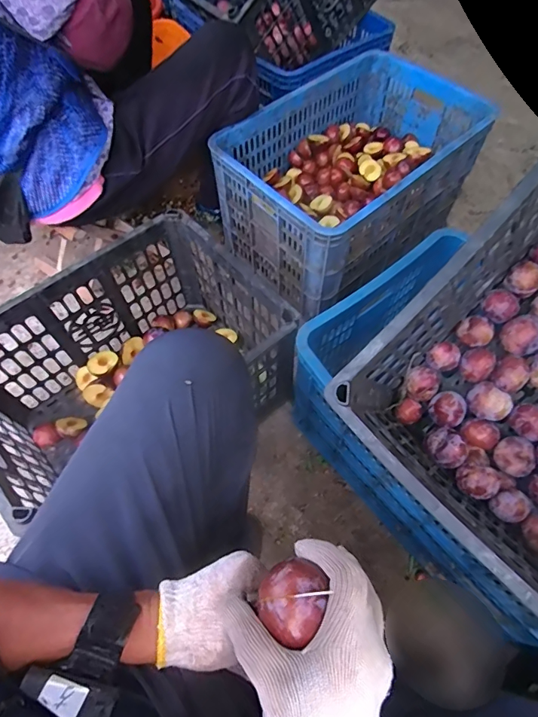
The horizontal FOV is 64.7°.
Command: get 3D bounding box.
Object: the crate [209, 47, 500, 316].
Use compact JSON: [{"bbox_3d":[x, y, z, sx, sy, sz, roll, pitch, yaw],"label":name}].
[{"bbox_3d":[0.183,-0.416,0.970,0.527,0.239,0.352,-39,66,-18],"label":"crate"}]

